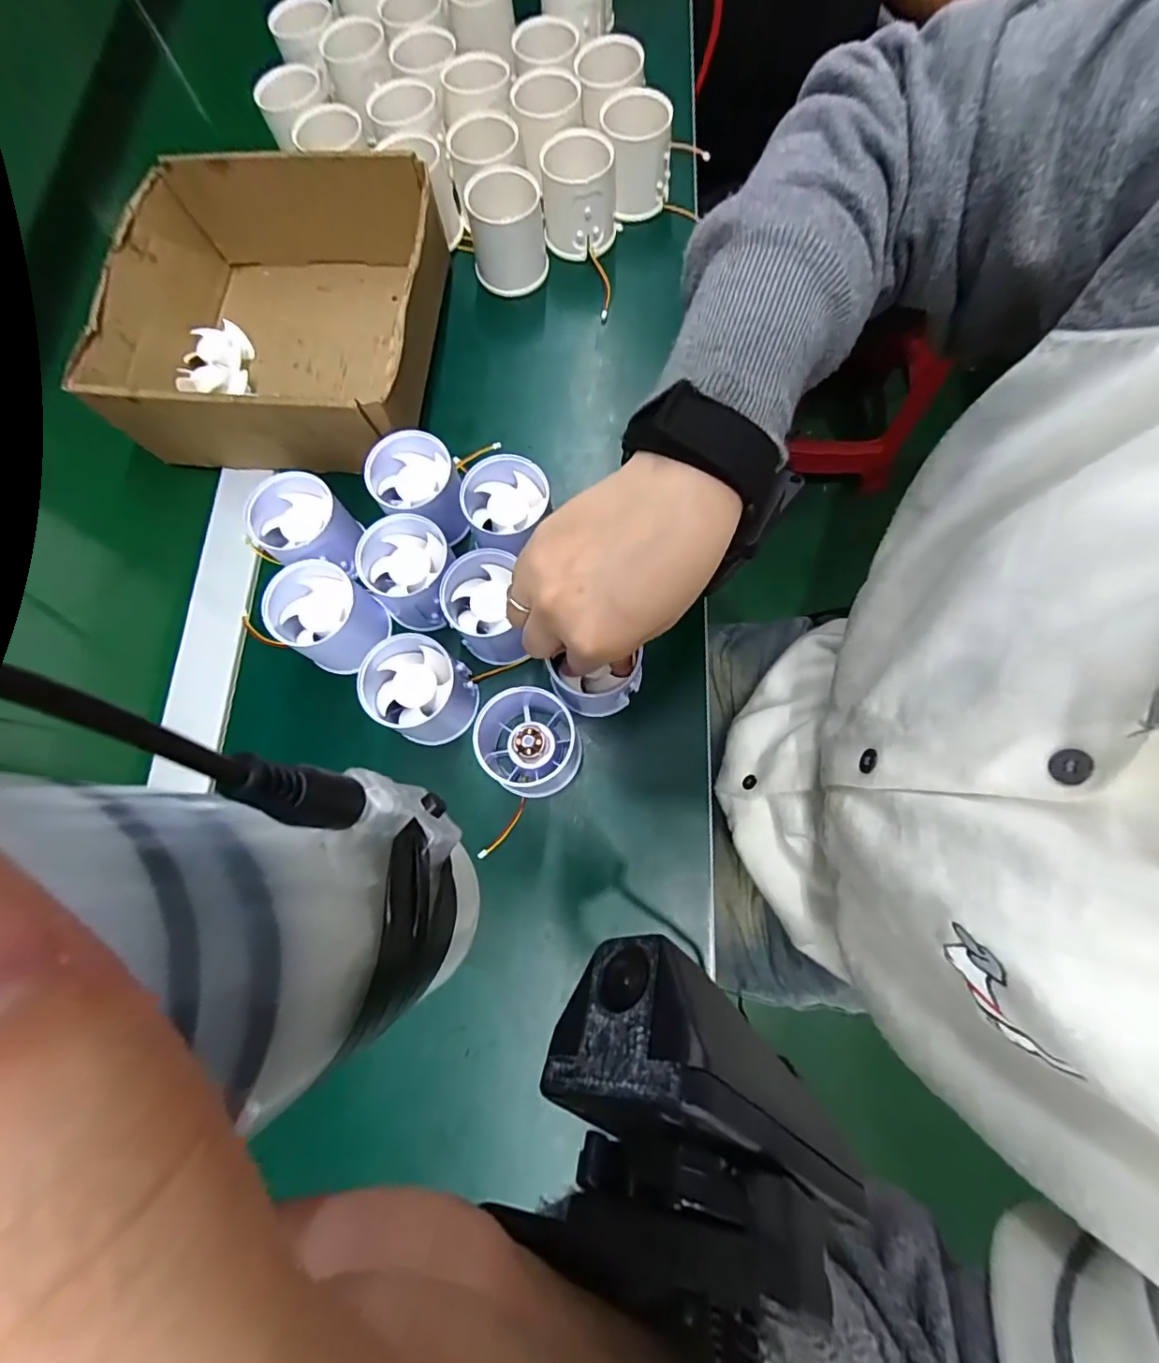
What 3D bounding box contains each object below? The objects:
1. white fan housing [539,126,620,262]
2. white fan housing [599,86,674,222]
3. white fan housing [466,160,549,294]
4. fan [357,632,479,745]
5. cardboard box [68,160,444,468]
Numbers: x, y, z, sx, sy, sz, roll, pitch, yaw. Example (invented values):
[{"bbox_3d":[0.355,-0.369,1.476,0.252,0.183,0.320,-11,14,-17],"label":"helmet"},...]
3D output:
[{"bbox_3d":[0.000,-0.363,0.398,0.056,0.060,0.052,-4,71,0],"label":"white fan housing"},{"bbox_3d":[0.043,-0.398,0.400,0.054,0.056,0.048,5,71,4],"label":"white fan housing"},{"bbox_3d":[-0.052,-0.328,0.391,0.055,0.063,0.044,-5,71,0],"label":"white fan housing"},{"bbox_3d":[-0.091,0.005,0.302,0.053,0.051,0.053,-1,71,2],"label":"fan"},{"bbox_3d":[-0.207,-0.247,0.364,0.209,0.085,0.202,4,71,3],"label":"cardboard box"}]

